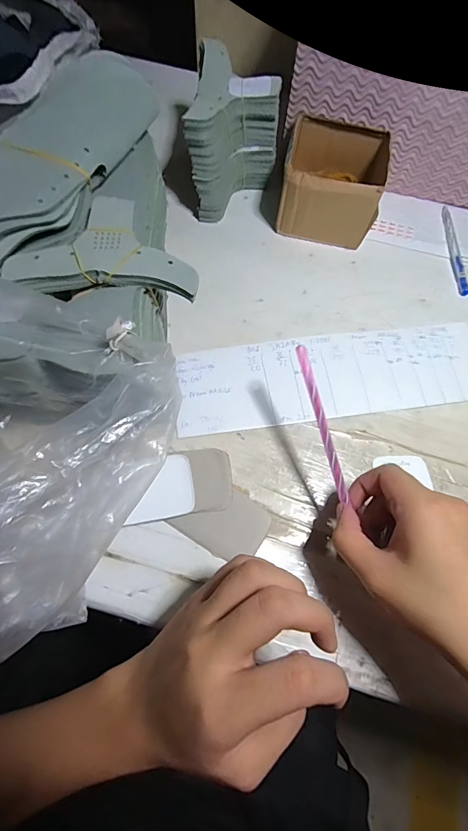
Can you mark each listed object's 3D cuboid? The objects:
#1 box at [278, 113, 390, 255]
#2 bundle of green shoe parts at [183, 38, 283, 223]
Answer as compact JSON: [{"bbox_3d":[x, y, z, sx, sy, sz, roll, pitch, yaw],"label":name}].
[{"bbox_3d":[0.109,-0.265,0.438,0.108,0.075,0.117,13,67,3],"label":"box"},{"bbox_3d":[0.001,-0.313,0.437,0.095,0.107,0.139,5,67,0],"label":"bundle of green shoe parts"}]

